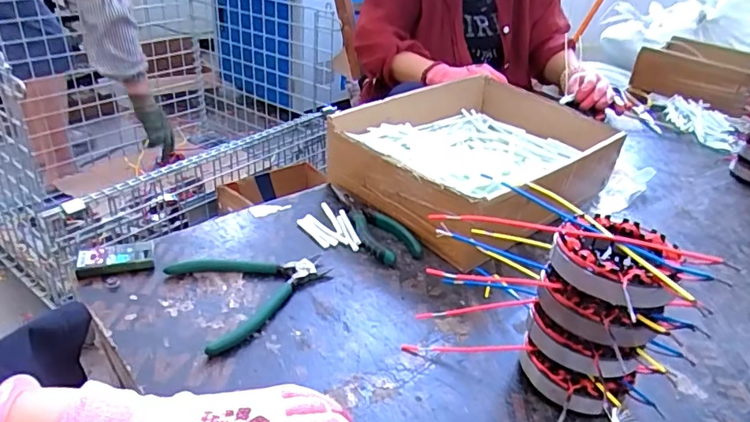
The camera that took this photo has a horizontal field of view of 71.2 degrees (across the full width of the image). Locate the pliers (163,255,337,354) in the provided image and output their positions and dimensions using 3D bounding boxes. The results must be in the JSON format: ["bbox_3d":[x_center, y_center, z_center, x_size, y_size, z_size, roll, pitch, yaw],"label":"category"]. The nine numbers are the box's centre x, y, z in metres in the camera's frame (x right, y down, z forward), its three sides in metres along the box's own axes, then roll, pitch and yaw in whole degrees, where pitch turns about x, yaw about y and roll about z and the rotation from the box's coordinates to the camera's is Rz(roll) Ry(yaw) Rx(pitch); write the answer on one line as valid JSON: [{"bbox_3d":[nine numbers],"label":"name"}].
[{"bbox_3d":[-0.109,0.068,0.494,0.138,0.013,0.117,-17,37,-31],"label":"pliers"}]

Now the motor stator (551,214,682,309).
[{"bbox_3d":[0.172,0.034,0.377,0.080,0.032,0.088,22,35,26],"label":"motor stator"}]

